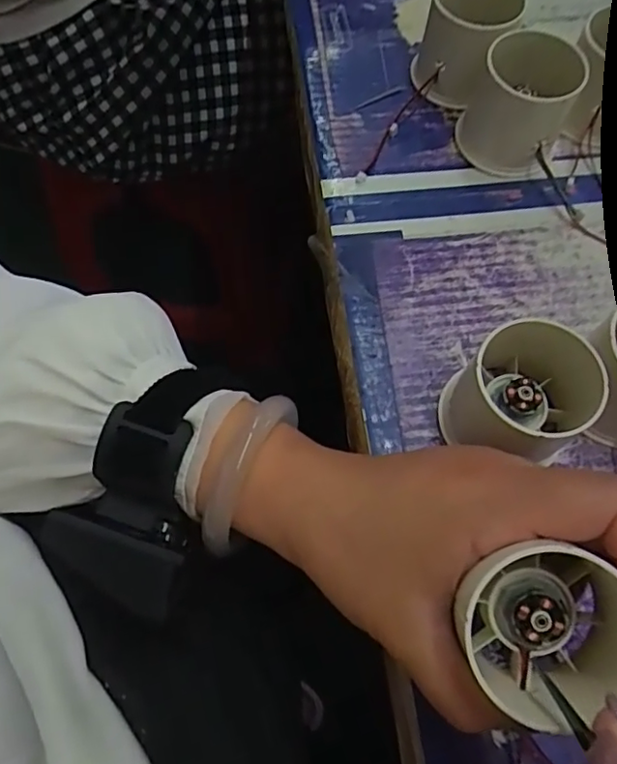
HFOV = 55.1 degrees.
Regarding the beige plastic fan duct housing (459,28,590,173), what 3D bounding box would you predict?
[{"bbox_3d":[0.115,-0.152,0.321,0.052,0.049,0.057,0,66,-1],"label":"beige plastic fan duct housing"}]

